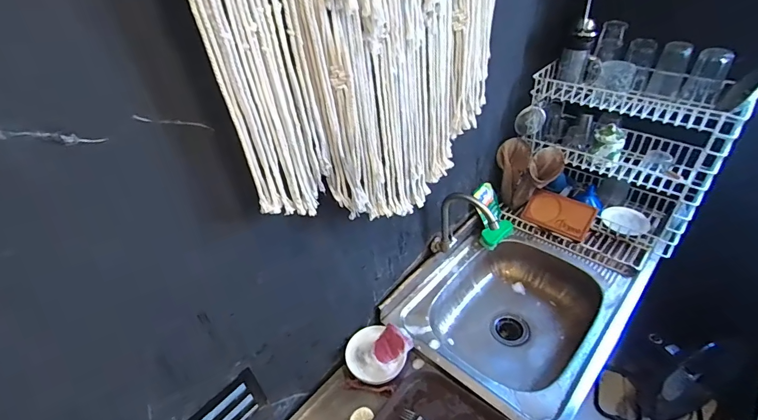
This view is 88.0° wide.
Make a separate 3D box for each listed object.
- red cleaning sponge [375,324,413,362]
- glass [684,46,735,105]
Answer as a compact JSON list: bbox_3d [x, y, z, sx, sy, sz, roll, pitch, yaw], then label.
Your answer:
[{"bbox_3d":[0.032,0.334,0.961,0.079,0.011,0.085,31,77,31],"label":"red cleaning sponge"},{"bbox_3d":[0.840,-0.338,1.006,0.074,0.142,0.066,25,49,33],"label":"glass"}]

